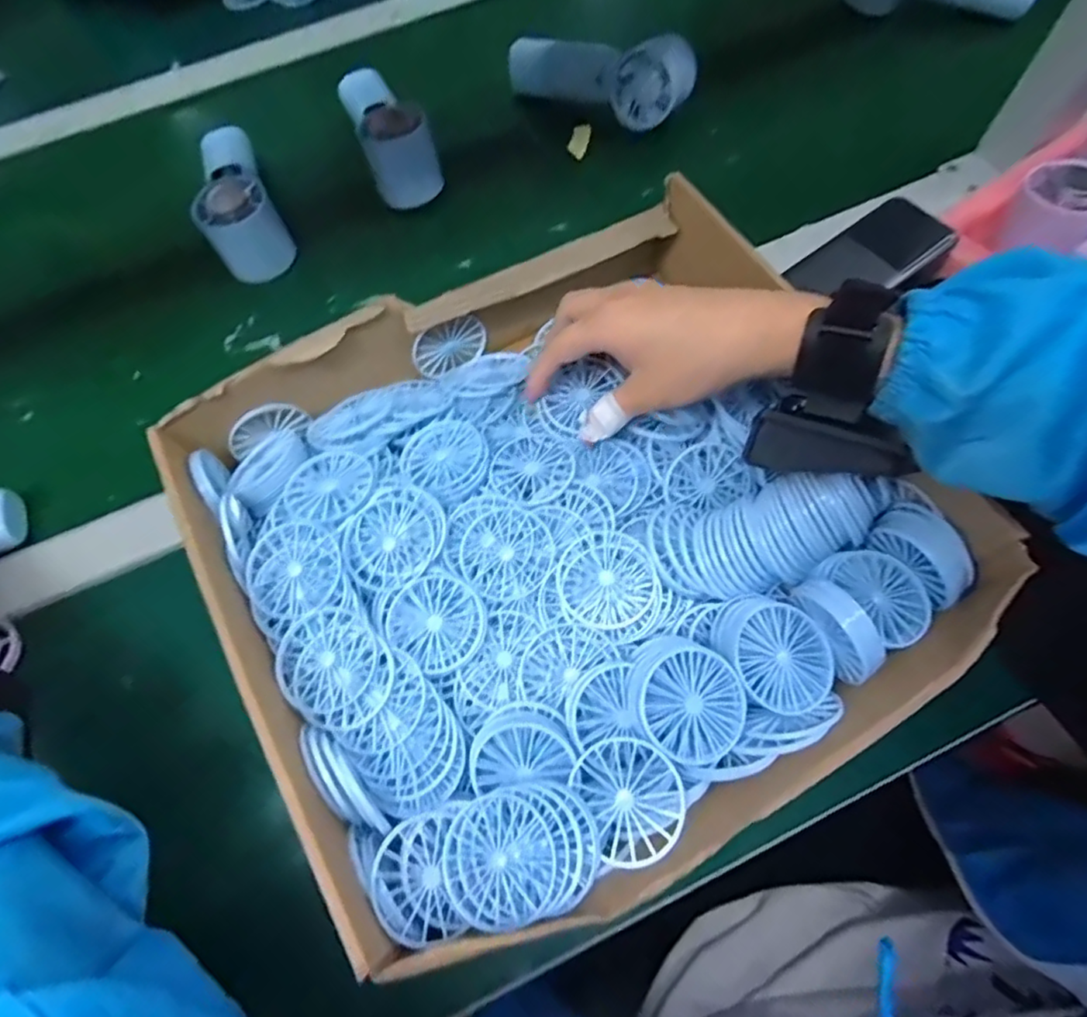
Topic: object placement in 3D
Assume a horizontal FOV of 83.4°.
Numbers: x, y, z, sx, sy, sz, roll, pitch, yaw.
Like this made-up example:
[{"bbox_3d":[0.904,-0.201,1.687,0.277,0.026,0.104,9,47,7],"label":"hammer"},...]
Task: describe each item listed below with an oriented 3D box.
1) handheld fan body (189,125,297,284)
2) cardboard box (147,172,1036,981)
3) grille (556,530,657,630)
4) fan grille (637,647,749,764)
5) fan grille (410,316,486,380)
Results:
[{"bbox_3d":[-0.247,-0.251,0.484,0.058,0.050,0.163,-26,69,-7],"label":"handheld fan body"},{"bbox_3d":[0.012,0.008,0.334,0.339,0.075,0.321,-29,68,-14],"label":"cardboard box"},{"bbox_3d":[0.032,0.037,0.321,0.049,0.013,0.054,-21,69,-6],"label":"grille"},{"bbox_3d":[0.069,0.090,0.280,0.049,0.005,0.048,4,74,-13],"label":"fan grille"},{"bbox_3d":[-0.062,-0.108,0.404,0.049,0.040,0.011,-24,69,-7],"label":"fan grille"}]

